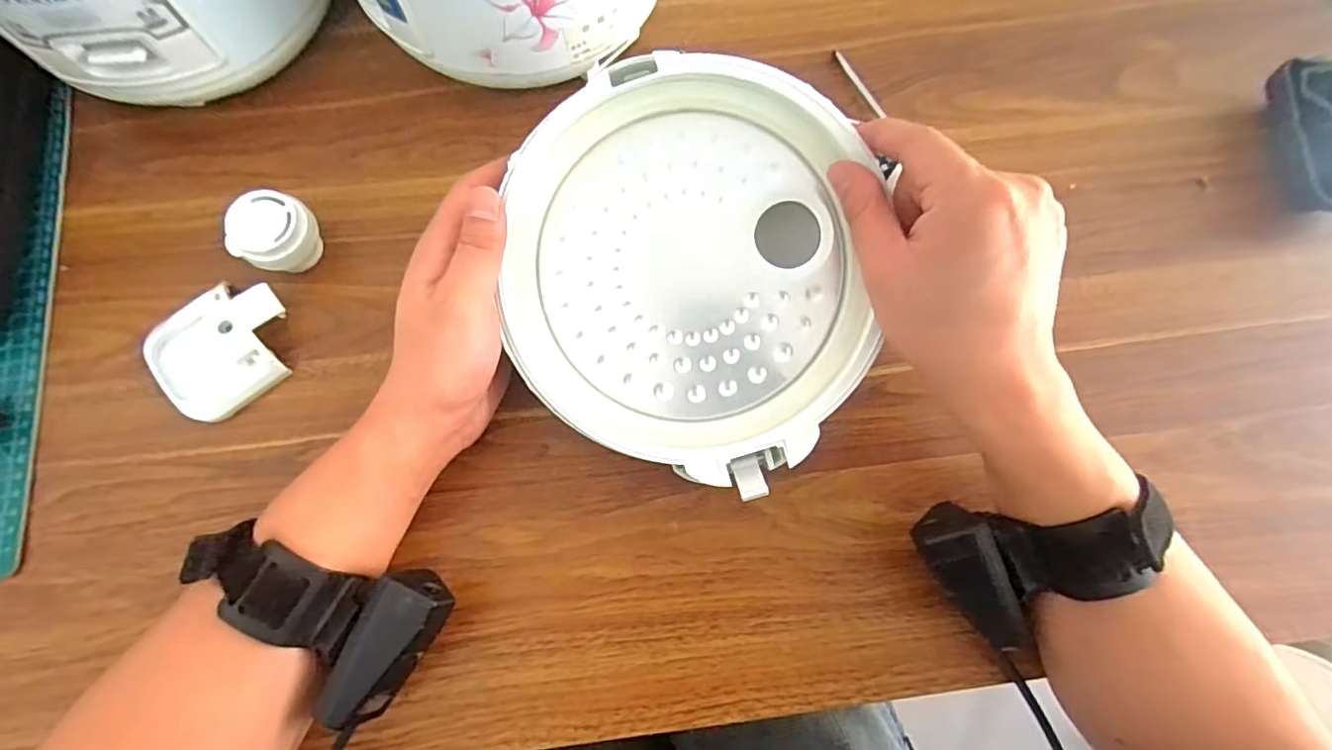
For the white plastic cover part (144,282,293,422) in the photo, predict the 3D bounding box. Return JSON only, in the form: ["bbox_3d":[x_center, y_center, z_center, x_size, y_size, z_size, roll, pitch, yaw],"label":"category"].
[{"bbox_3d":[-0.258,-0.016,0.337,0.077,0.020,0.067,-38,78,-12],"label":"white plastic cover part"}]

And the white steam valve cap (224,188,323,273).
[{"bbox_3d":[-0.231,-0.082,0.346,0.037,0.039,0.042,17,74,4],"label":"white steam valve cap"}]

